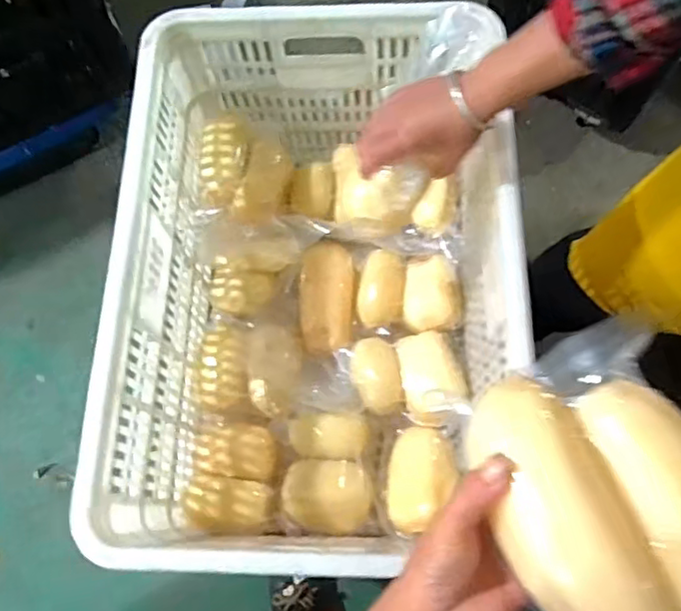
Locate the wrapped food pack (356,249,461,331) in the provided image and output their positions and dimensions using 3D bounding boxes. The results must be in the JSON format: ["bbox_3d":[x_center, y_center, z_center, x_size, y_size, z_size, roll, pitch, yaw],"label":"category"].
[{"bbox_3d":[0.097,-0.026,0.849,0.143,0.049,0.114,7,72,4],"label":"wrapped food pack"}]

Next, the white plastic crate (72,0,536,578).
[{"bbox_3d":[-0.027,-0.028,0.746,0.394,0.282,0.586,0,72,2],"label":"white plastic crate"}]

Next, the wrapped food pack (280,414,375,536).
[{"bbox_3d":[-0.019,0.212,0.780,0.117,0.054,0.147,-3,72,1],"label":"wrapped food pack"}]

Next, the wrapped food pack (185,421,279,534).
[{"bbox_3d":[-0.141,0.216,0.782,0.111,0.036,0.139,1,72,2],"label":"wrapped food pack"}]

